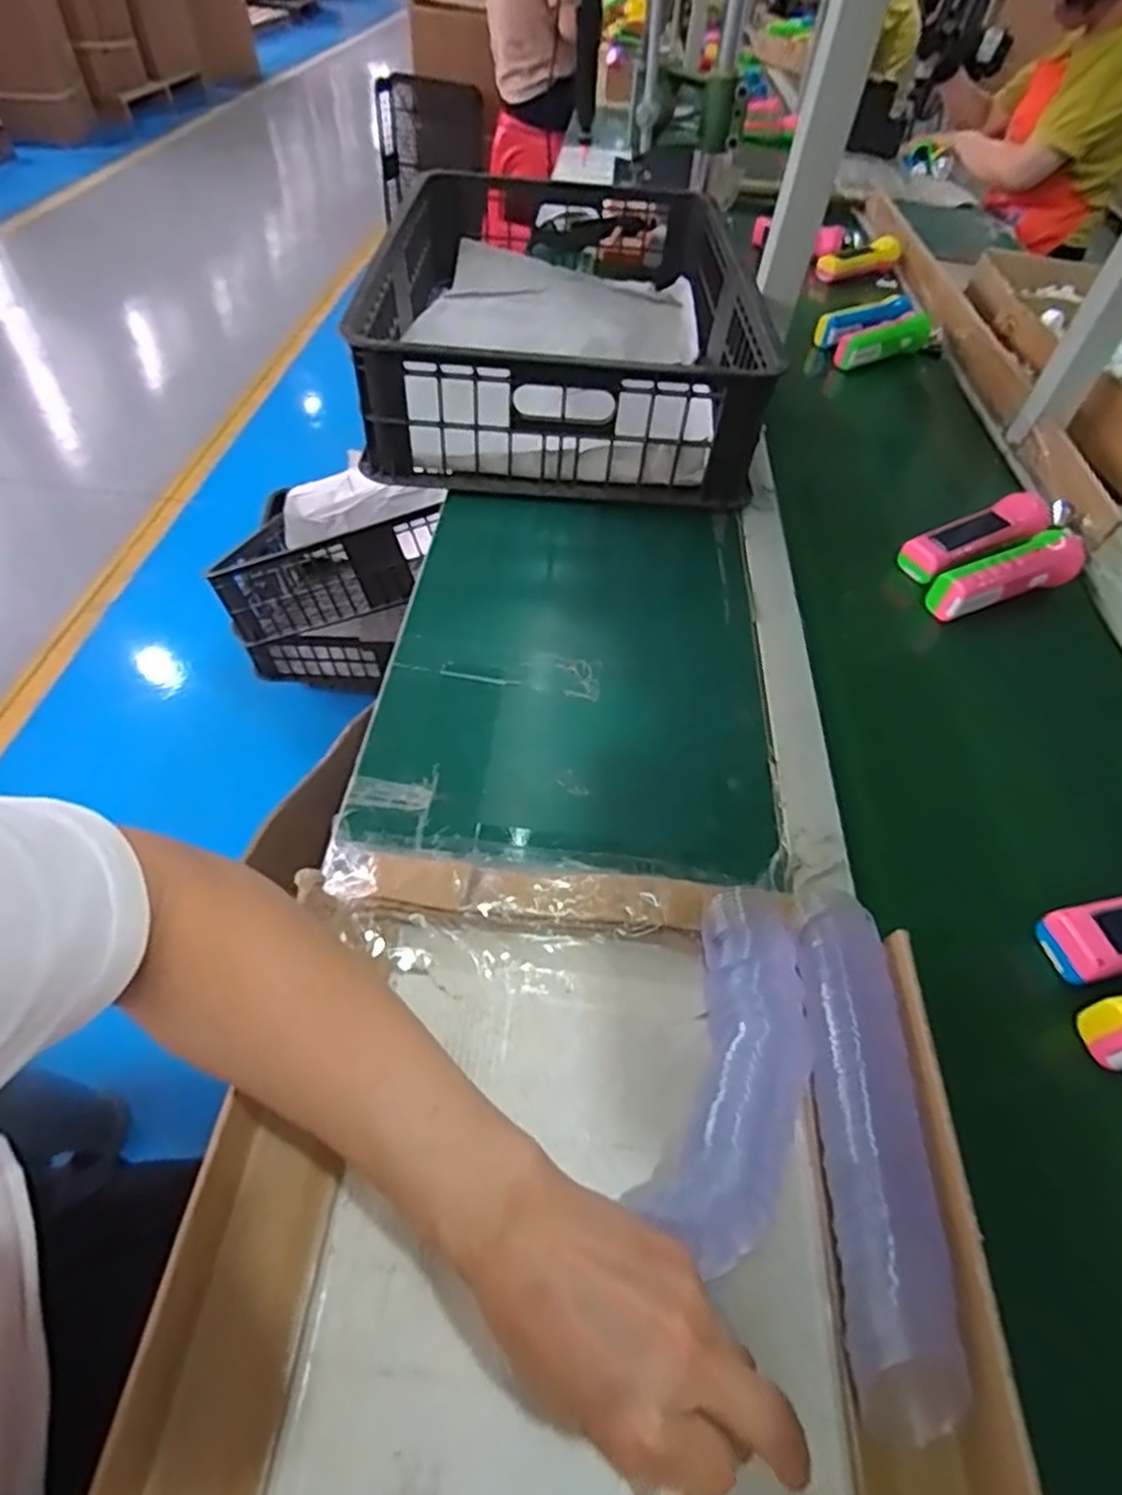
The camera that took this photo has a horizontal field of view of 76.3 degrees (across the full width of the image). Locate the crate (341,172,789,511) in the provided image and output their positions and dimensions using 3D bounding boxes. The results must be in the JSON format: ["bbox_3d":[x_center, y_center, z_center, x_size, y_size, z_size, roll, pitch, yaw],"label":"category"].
[{"bbox_3d":[0.005,-0.546,0.871,0.398,0.127,0.672,4,51,-2],"label":"crate"}]

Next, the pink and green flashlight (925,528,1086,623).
[{"bbox_3d":[0.417,-0.158,0.664,0.169,0.045,0.048,-21,56,-21],"label":"pink and green flashlight"}]

